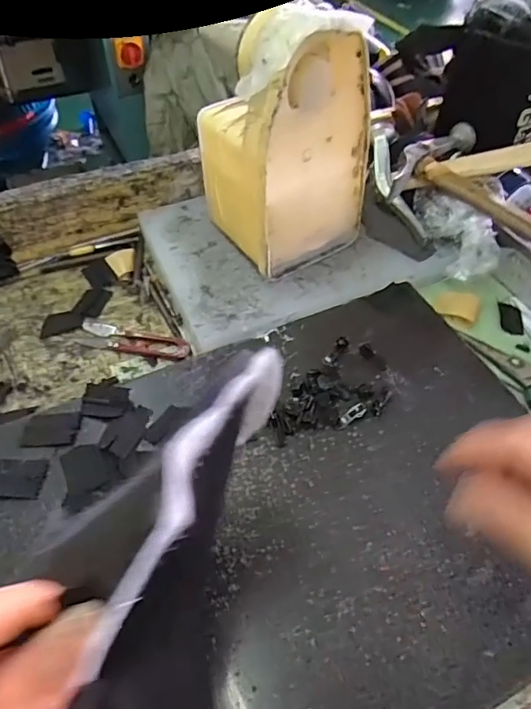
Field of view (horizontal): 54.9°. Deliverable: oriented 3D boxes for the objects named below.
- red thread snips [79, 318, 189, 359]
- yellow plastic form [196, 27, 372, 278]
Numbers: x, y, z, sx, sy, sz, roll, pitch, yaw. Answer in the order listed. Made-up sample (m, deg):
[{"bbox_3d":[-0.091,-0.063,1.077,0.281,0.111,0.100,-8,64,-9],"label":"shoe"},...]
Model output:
[{"bbox_3d":[-0.122,-0.013,0.475,0.110,0.004,0.030,12,53,10],"label":"red thread snips"},{"bbox_3d":[0.017,-0.181,0.462,0.111,0.188,0.109,-27,56,-19],"label":"yellow plastic form"}]

